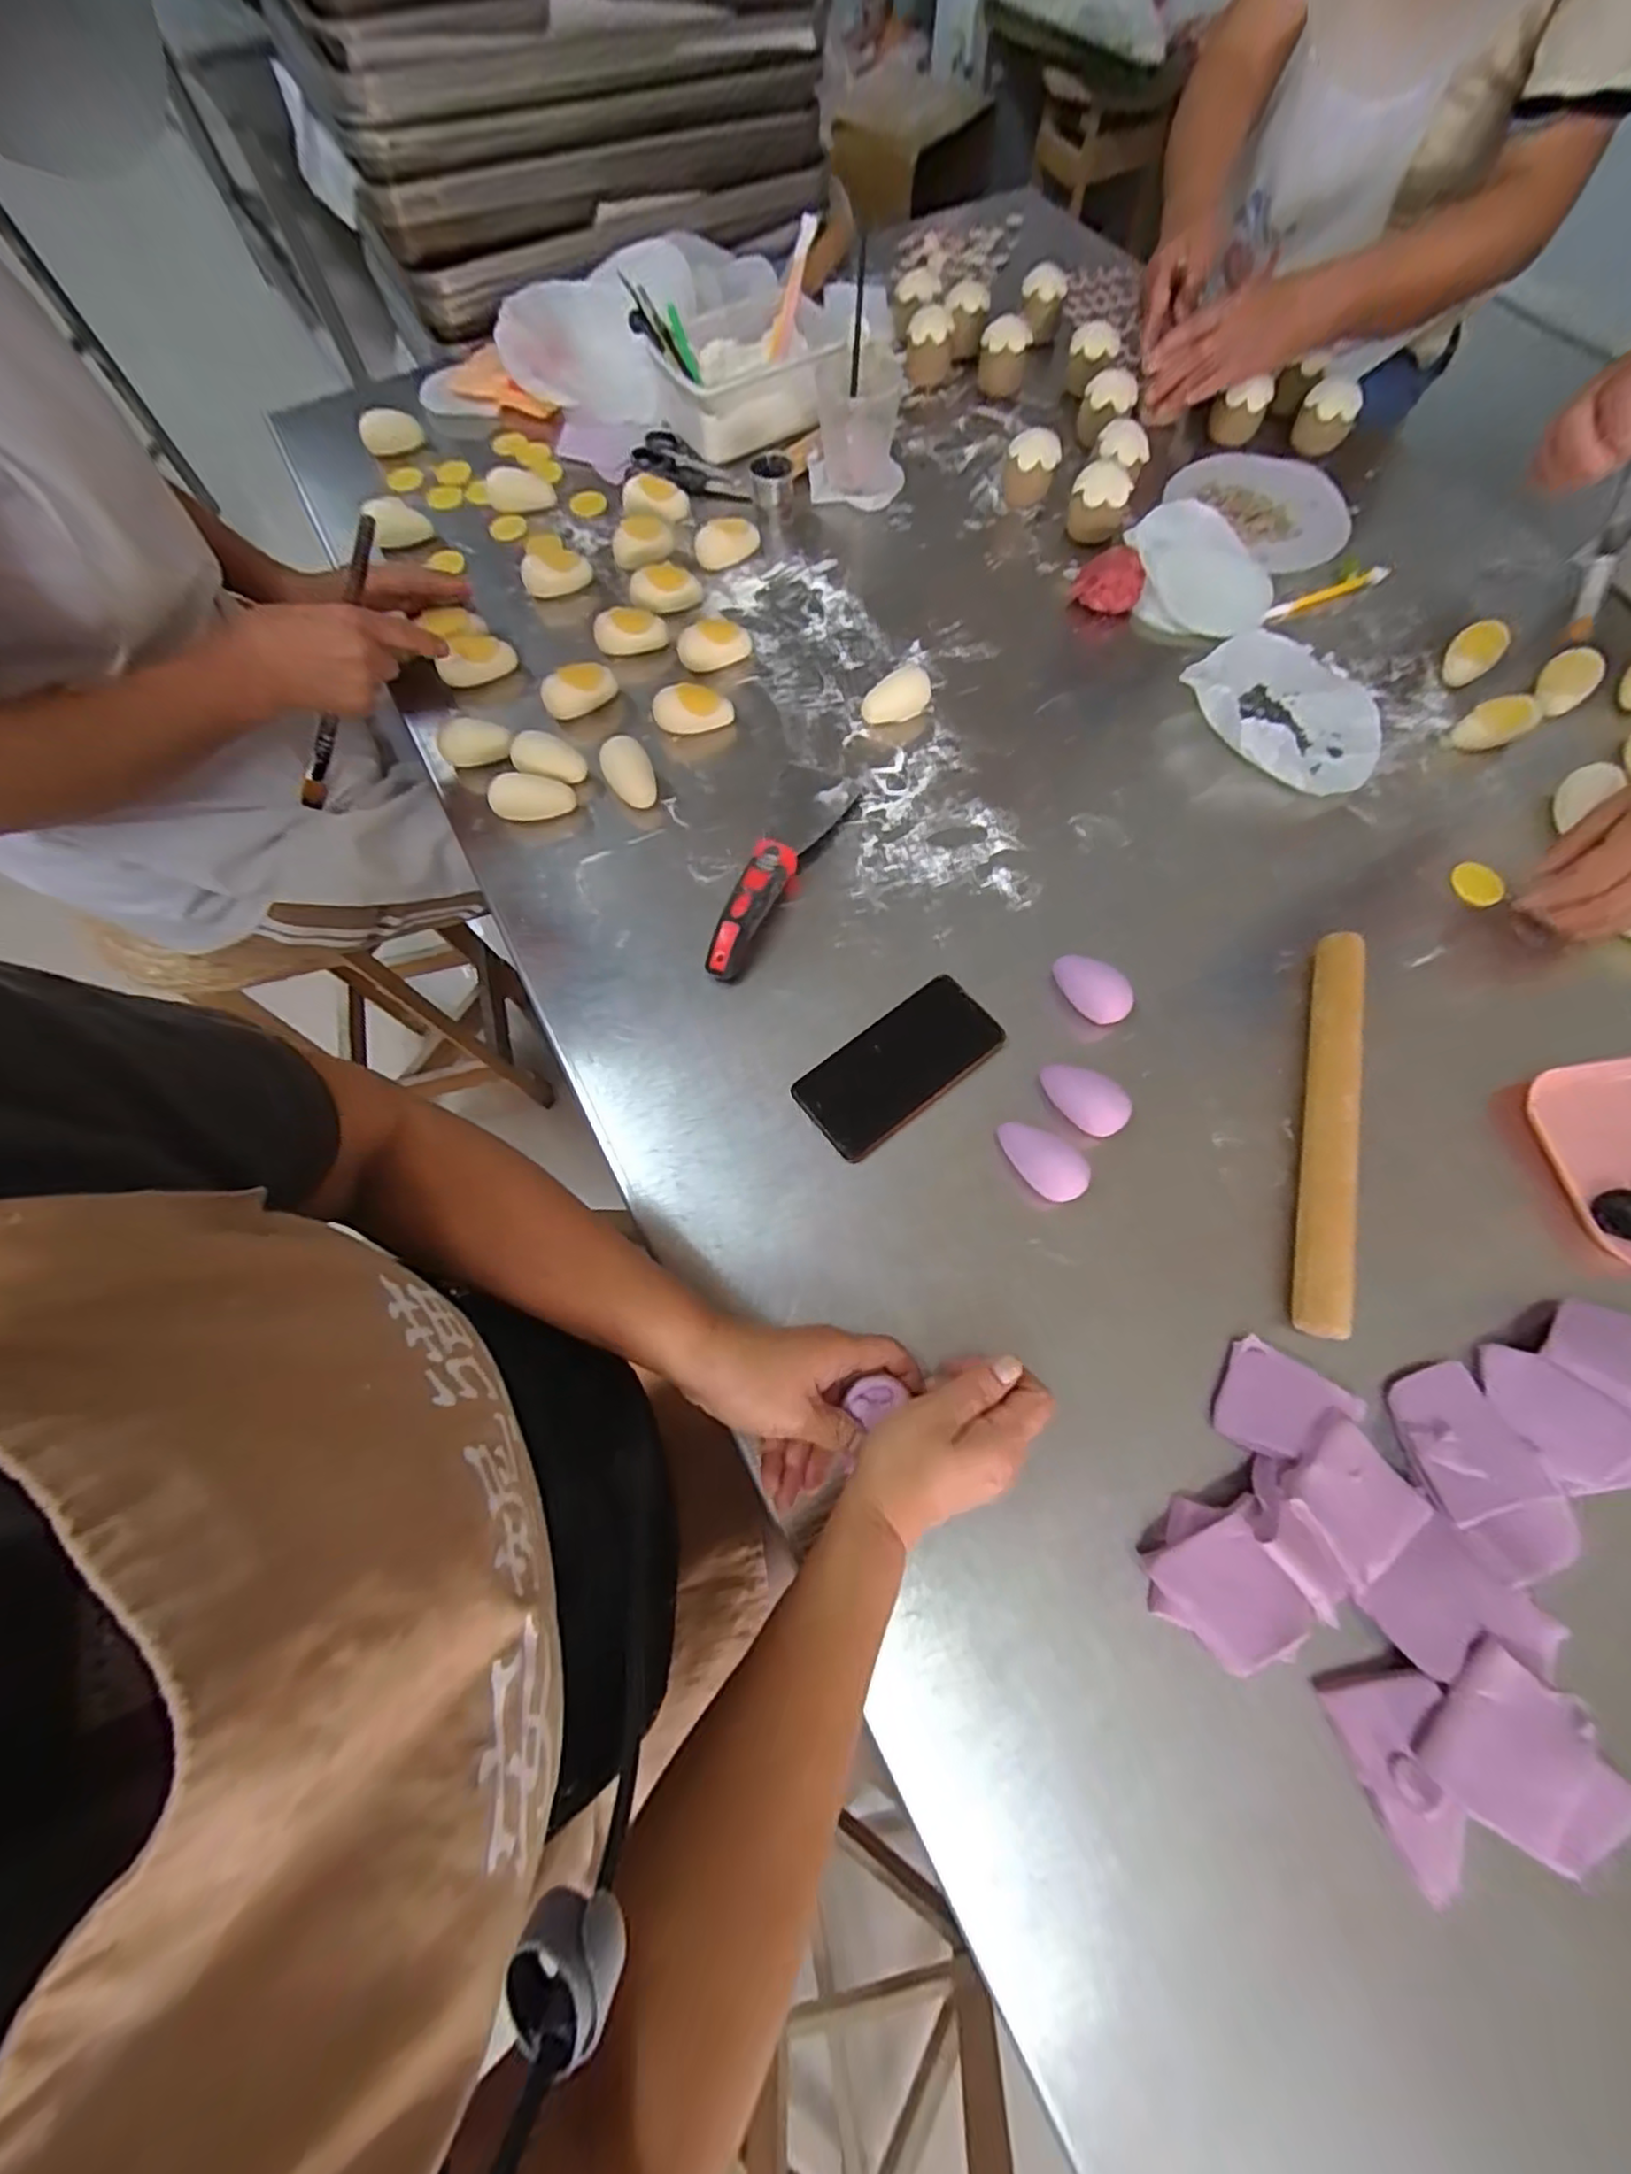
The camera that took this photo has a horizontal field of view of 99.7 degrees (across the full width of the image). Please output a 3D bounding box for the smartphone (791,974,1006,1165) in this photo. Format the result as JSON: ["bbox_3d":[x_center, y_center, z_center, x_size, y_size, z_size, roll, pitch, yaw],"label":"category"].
[{"bbox_3d":[0.064,-0.016,0.516,0.154,0.012,0.076,-36,73,-13],"label":"smartphone"}]

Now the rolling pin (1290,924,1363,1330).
[{"bbox_3d":[0.364,0.023,0.492,0.028,0.031,0.302,16,70,7],"label":"rolling pin"}]

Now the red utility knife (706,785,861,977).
[{"bbox_3d":[-0.031,-0.184,0.571,0.035,0.032,0.216,28,71,11],"label":"red utility knife"}]

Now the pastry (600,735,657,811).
[{"bbox_3d":[-0.165,-0.276,0.606,0.041,0.033,0.052,-18,70,-6],"label":"pastry"}]

